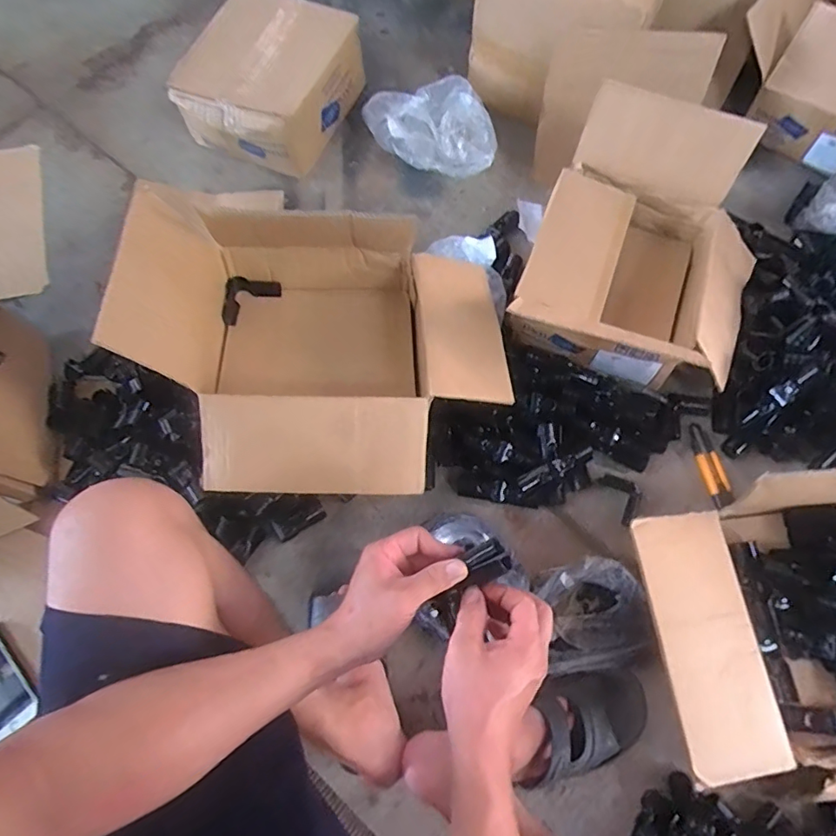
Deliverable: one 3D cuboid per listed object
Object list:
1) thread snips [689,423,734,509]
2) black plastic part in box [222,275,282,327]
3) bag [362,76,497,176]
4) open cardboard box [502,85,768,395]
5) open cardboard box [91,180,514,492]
[{"bbox_3d":[0.469,0.075,0.842,0.031,0.027,0.136,-4,68,-2],"label":"thread snips"},{"bbox_3d":[-0.288,-0.201,0.868,0.058,0.042,0.109,40,73,14],"label":"black plastic part in box"},{"bbox_3d":[0.023,-0.568,1.032,0.273,0.103,0.157,15,68,6],"label":"bag"},{"bbox_3d":[0.363,-0.235,0.826,0.353,0.236,0.412,19,69,7],"label":"open cardboard box"},{"bbox_3d":[-0.127,-0.095,0.744,0.496,0.229,0.388,-1,68,-1],"label":"open cardboard box"}]

